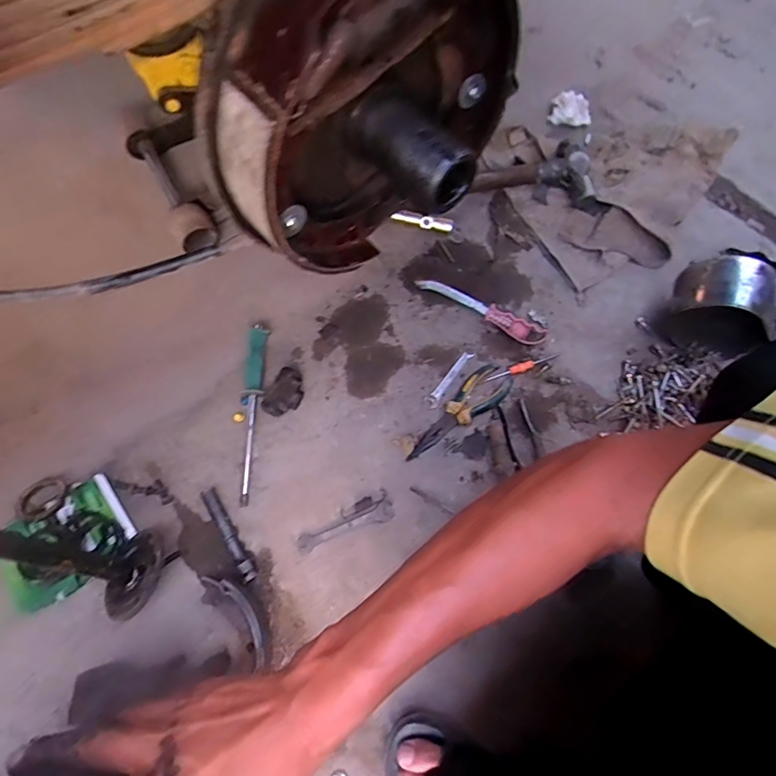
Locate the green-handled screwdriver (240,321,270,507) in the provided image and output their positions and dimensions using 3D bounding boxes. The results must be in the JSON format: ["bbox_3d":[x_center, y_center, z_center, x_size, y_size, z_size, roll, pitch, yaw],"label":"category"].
[{"bbox_3d":[-0.192,0.034,0.671,0.026,0.026,0.244,2,78,-2],"label":"green-handled screwdriver"}]

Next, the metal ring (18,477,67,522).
[{"bbox_3d":[-0.444,0.142,0.616,0.056,0.008,0.046,-37,76,-14],"label":"metal ring"}]

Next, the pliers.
[{"bbox_3d":[0.106,0.038,0.682,0.055,0.025,0.187,40,74,11],"label":"pliers"}]

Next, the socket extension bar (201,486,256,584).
[{"bbox_3d":[-0.207,0.189,0.624,0.019,0.014,0.129,-29,74,-12],"label":"socket extension bar"}]

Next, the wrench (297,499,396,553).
[{"bbox_3d":[-0.055,0.186,0.639,0.129,0.004,0.024,-20,73,-9],"label":"wrench"}]

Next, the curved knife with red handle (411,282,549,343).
[{"bbox_3d":[0.147,-0.125,0.746,0.212,0.016,0.031,27,72,7],"label":"curved knife with red handle"}]

